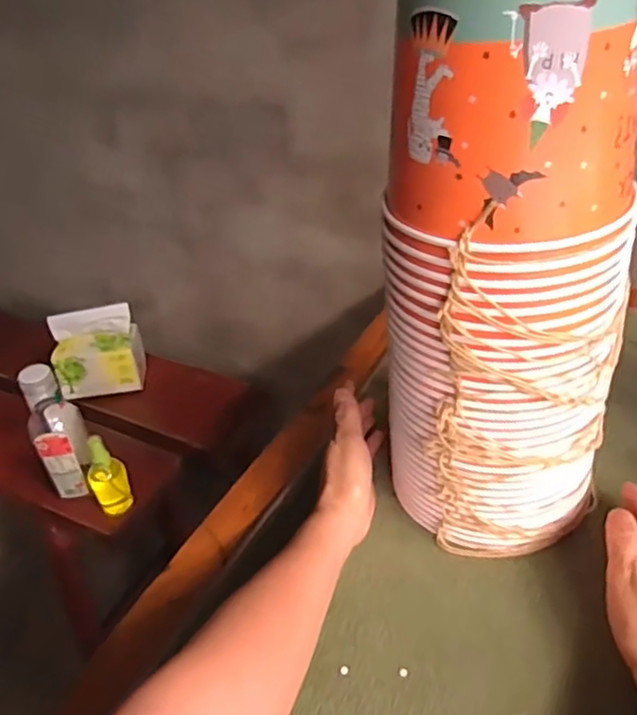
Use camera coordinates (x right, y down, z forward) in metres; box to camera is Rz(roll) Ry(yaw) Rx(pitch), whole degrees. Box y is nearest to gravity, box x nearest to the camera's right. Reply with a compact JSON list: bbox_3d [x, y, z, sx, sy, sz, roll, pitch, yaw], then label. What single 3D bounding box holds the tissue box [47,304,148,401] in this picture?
[{"bbox_3d":[-0.364,-0.010,1.058,0.136,0.137,0.081,-12,35,-10],"label":"tissue box"}]

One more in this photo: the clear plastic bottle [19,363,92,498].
[{"bbox_3d":[-0.347,0.110,0.863,0.067,0.215,0.052,-23,38,-23],"label":"clear plastic bottle"}]

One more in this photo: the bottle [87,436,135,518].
[{"bbox_3d":[-0.286,0.150,0.853,0.048,0.124,0.046,-23,38,-23],"label":"bottle"}]

